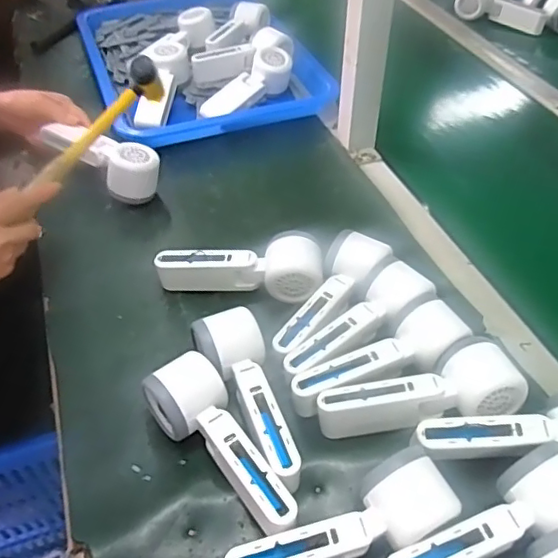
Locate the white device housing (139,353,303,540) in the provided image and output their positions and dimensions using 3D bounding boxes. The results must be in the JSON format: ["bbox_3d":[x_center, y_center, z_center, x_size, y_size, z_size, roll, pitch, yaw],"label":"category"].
[{"bbox_3d":[-0.046,0.135,0.454,0.061,0.051,0.166,-24,51,-22],"label":"white device housing"}]

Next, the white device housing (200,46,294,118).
[{"bbox_3d":[-0.052,-0.285,0.836,0.050,0.054,0.165,33,54,28],"label":"white device housing"}]

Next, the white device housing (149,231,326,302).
[{"bbox_3d":[-0.040,-0.011,0.593,0.169,0.049,0.067,7,46,6],"label":"white device housing"}]

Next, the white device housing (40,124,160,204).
[{"bbox_3d":[-0.220,-0.153,0.717,0.160,0.063,0.062,31,53,26],"label":"white device housing"}]

